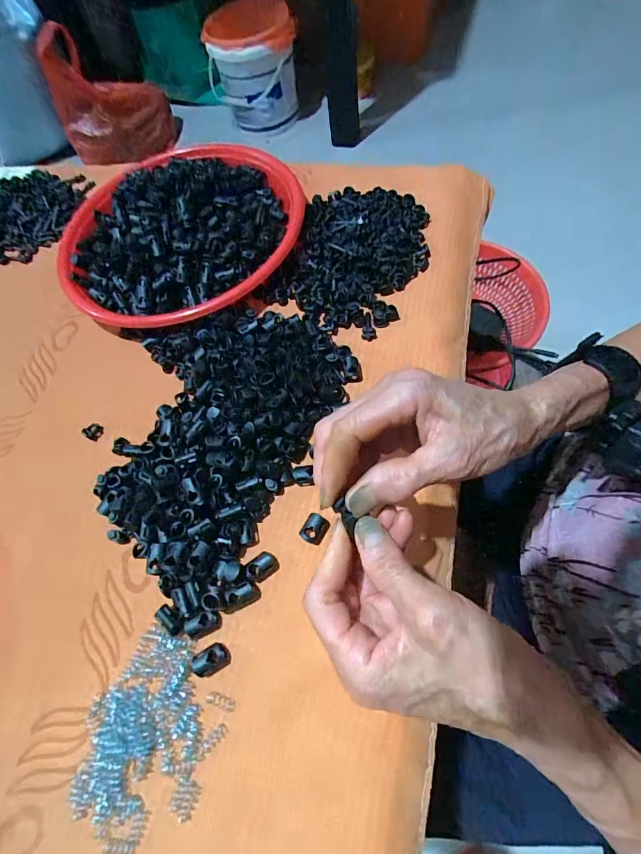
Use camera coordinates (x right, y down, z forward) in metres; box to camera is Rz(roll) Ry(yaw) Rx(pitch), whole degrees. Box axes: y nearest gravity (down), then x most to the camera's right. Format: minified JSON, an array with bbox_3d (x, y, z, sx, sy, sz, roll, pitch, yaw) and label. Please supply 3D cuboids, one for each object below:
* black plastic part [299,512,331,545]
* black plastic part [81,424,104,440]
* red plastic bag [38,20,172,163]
[{"bbox_3d":[-0.004,0.072,0.282,0.016,0.013,0.019,27,71,18],"label":"black plastic part"},{"bbox_3d":[-0.195,0.004,0.345,0.010,0.009,0.014,30,72,19],"label":"black plastic part"},{"bbox_3d":[-0.679,-1.044,1.325,0.349,0.418,0.212,-31,65,-7],"label":"red plastic bag"}]

